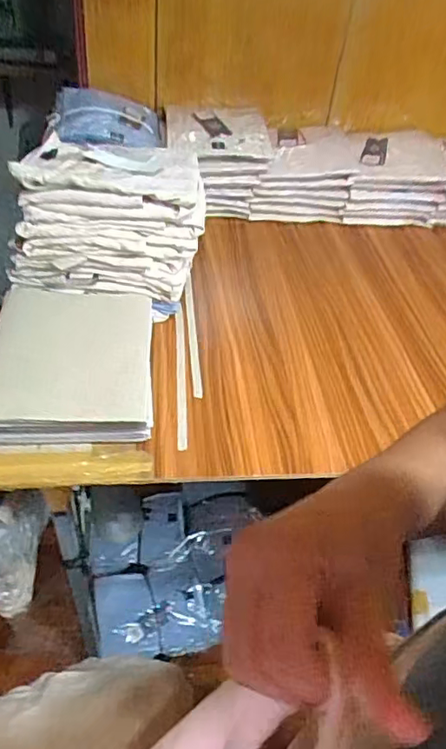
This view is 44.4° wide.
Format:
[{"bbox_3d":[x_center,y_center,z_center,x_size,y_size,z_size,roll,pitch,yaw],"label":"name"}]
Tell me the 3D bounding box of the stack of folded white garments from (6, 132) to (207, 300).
[{"bbox_3d":[-0.176,-0.255,0.869,0.289,0.166,0.197,0,43,-7],"label":"stack of folded white garments"}]

